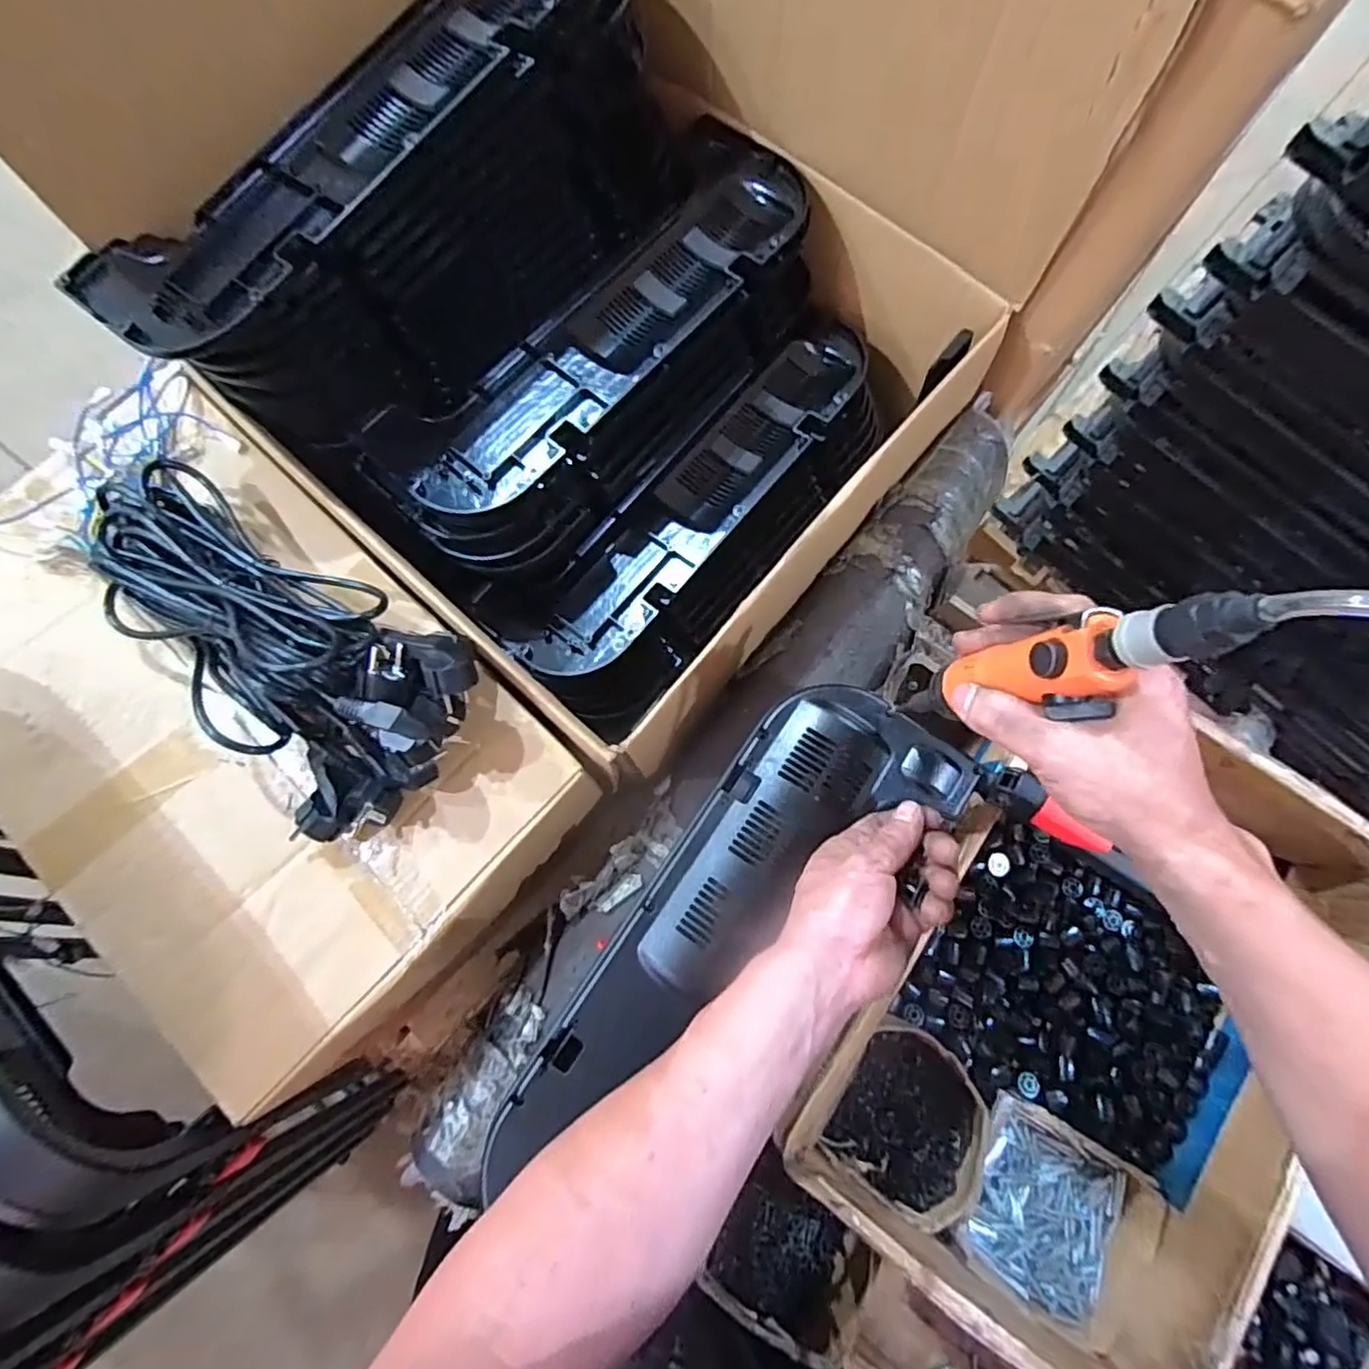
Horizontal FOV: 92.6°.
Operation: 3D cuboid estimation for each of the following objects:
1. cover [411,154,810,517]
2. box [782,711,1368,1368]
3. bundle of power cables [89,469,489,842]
[{"bbox_3d":[-0.065,-0.328,0.607,0.137,0.037,0.470,42,80,10],"label":"cover"},{"bbox_3d":[0.376,0.285,0.603,0.361,0.155,0.534,36,79,8],"label":"box"},{"bbox_3d":[-0.338,-0.031,0.503,0.356,0.081,0.176,31,78,8],"label":"bundle of power cables"}]

